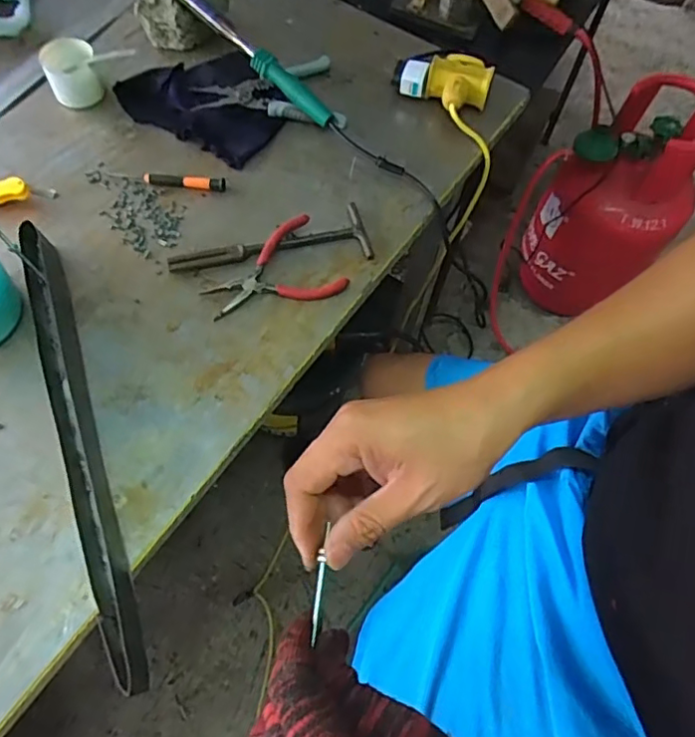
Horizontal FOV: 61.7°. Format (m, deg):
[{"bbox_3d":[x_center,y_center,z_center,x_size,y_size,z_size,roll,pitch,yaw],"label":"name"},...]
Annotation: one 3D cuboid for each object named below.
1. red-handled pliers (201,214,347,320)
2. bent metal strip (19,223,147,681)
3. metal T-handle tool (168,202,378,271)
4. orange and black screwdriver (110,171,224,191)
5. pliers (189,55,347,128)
[{"bbox_3d":[-0.084,-0.101,0.633,0.141,0.019,0.097,-27,69,-15],"label":"red-handled pliers"},{"bbox_3d":[-0.252,0.055,0.539,0.033,0.040,0.457,-19,67,-12],"label":"bent metal strip"},{"bbox_3d":[-0.087,-0.134,0.654,0.221,0.010,0.071,-15,66,-10],"label":"metal T-handle tool"},{"bbox_3d":[-0.217,-0.227,0.696,0.142,0.009,0.018,6,64,0],"label":"orange and black screwdriver"},{"bbox_3d":[-0.098,-0.370,0.761,0.196,0.028,0.109,5,64,-1],"label":"pliers"}]

